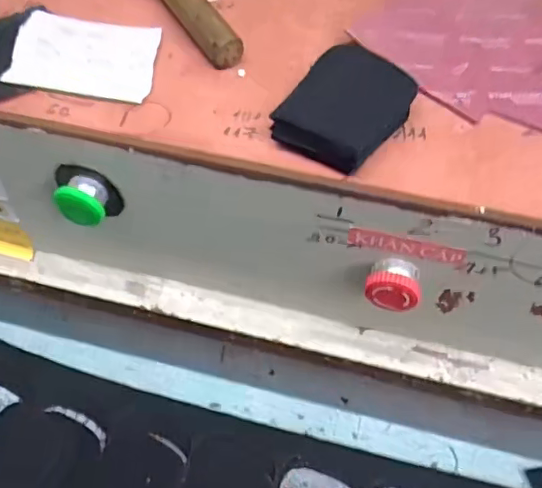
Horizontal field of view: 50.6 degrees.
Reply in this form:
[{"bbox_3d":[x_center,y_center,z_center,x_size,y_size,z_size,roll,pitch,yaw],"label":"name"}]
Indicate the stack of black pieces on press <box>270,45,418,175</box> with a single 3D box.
[{"bbox_3d":[0.054,-0.100,0.412,0.074,0.027,0.102,29,61,20],"label":"stack of black pieces on press"}]

